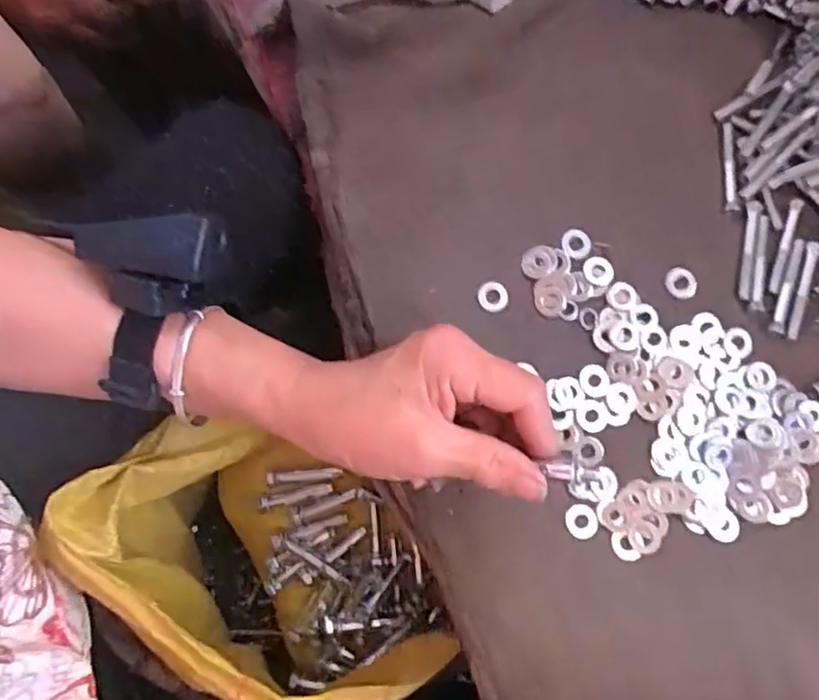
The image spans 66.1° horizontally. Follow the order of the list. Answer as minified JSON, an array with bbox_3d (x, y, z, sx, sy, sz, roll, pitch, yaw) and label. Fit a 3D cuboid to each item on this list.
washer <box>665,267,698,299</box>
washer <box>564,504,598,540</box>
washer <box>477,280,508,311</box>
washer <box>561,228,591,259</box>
[{"bbox_3d":[0.154,-0.038,0.356,0.017,0.004,0.018,0,80,-1],"label":"washer"},{"bbox_3d":[0.093,0.092,0.338,0.017,0.004,0.018,0,80,-1],"label":"washer"},{"bbox_3d":[0.047,-0.030,0.354,0.017,0.004,0.017,0,80,-1],"label":"washer"},{"bbox_3d":[0.096,-0.061,0.360,0.016,0.004,0.018,-1,80,-1],"label":"washer"}]

